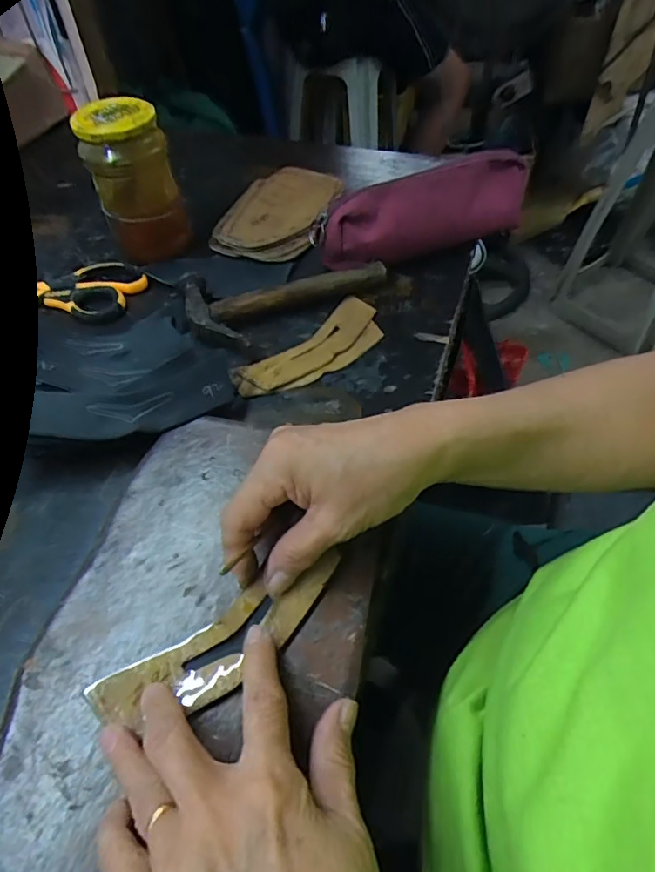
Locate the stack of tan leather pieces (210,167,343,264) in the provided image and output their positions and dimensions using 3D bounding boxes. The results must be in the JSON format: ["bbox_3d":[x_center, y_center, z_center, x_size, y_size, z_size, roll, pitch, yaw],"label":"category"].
[{"bbox_3d":[-0.054,-0.251,0.582,0.118,0.022,0.175,9,54,9],"label":"stack of tan leather pieces"}]

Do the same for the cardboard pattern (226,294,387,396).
[{"bbox_3d":[-0.012,-0.075,0.449,0.146,0.006,0.057,-34,59,-21],"label":"cardboard pattern"}]

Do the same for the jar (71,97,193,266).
[{"bbox_3d":[-0.185,-0.240,0.508,0.076,0.133,0.070,-16,54,-10],"label":"jar"}]

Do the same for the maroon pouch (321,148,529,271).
[{"bbox_3d":[0.101,-0.216,0.507,0.223,0.072,0.047,-21,55,-13],"label":"maroon pouch"}]

